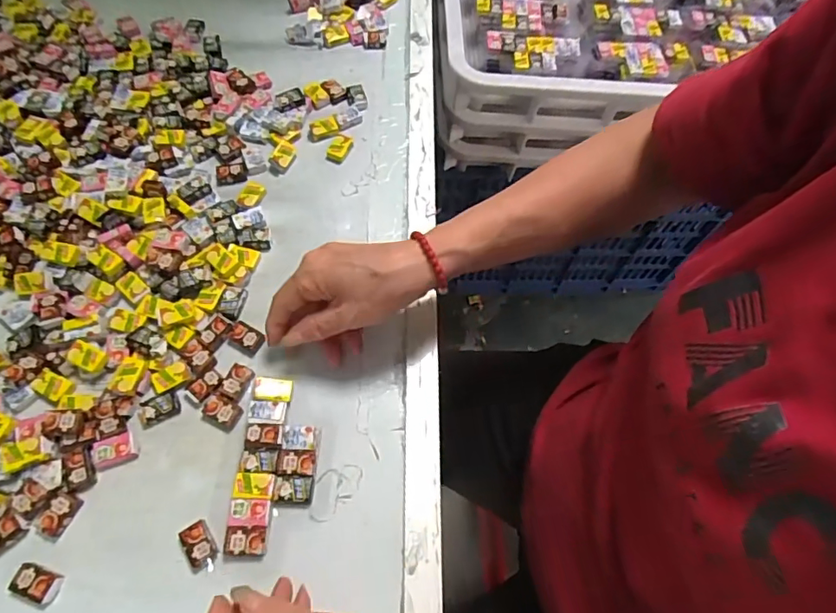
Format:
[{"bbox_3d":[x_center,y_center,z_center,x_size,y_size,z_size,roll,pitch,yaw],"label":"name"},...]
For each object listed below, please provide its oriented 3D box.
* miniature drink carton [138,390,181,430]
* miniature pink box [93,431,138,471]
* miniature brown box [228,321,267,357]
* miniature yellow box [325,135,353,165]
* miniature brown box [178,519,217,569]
[{"bbox_3d":[-0.186,0.073,0.364,0.028,0.004,0.019,-23,69,-13],"label":"miniature drink carton"},{"bbox_3d":[-0.209,0.100,0.352,0.028,0.010,0.019,-19,68,-12],"label":"miniature pink box"},{"bbox_3d":[-0.132,0.024,0.390,0.026,0.004,0.020,23,66,7],"label":"miniature brown box"},{"bbox_3d":[-0.074,-0.147,0.478,0.019,0.004,0.029,20,66,6],"label":"miniature yellow box"},{"bbox_3d":[-0.142,0.153,0.331,0.018,0.010,0.026,-30,70,-16],"label":"miniature brown box"}]

